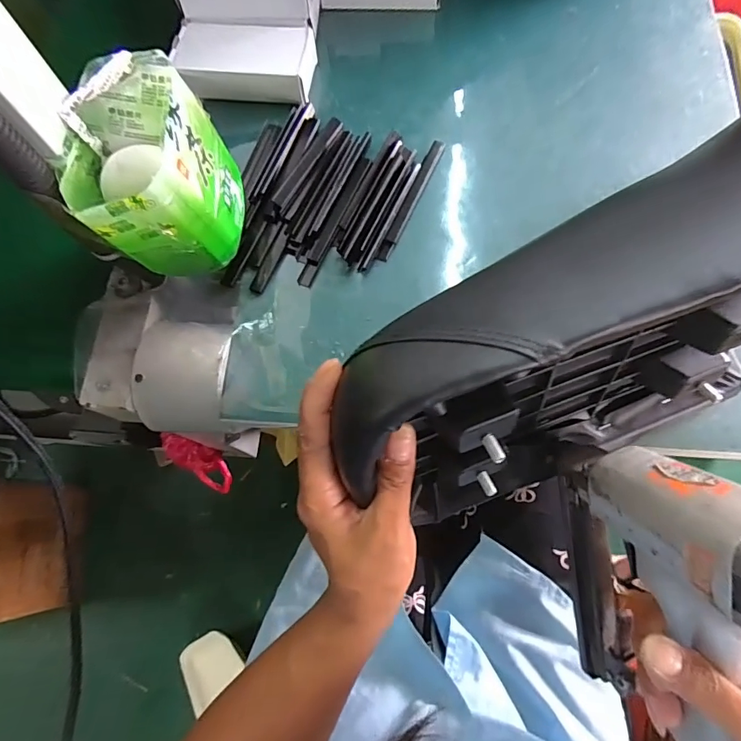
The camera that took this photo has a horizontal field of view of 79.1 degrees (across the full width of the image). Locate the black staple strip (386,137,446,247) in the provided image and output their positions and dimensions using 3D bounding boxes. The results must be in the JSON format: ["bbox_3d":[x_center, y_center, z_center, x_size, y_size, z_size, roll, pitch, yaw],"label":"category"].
[{"bbox_3d":[0.041,-0.157,0.387,0.011,0.005,0.115,22,74,9],"label":"black staple strip"}]

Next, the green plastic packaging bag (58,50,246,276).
[{"bbox_3d":[-0.140,-0.129,0.300,0.088,0.091,0.113,12,73,6],"label":"green plastic packaging bag"}]

